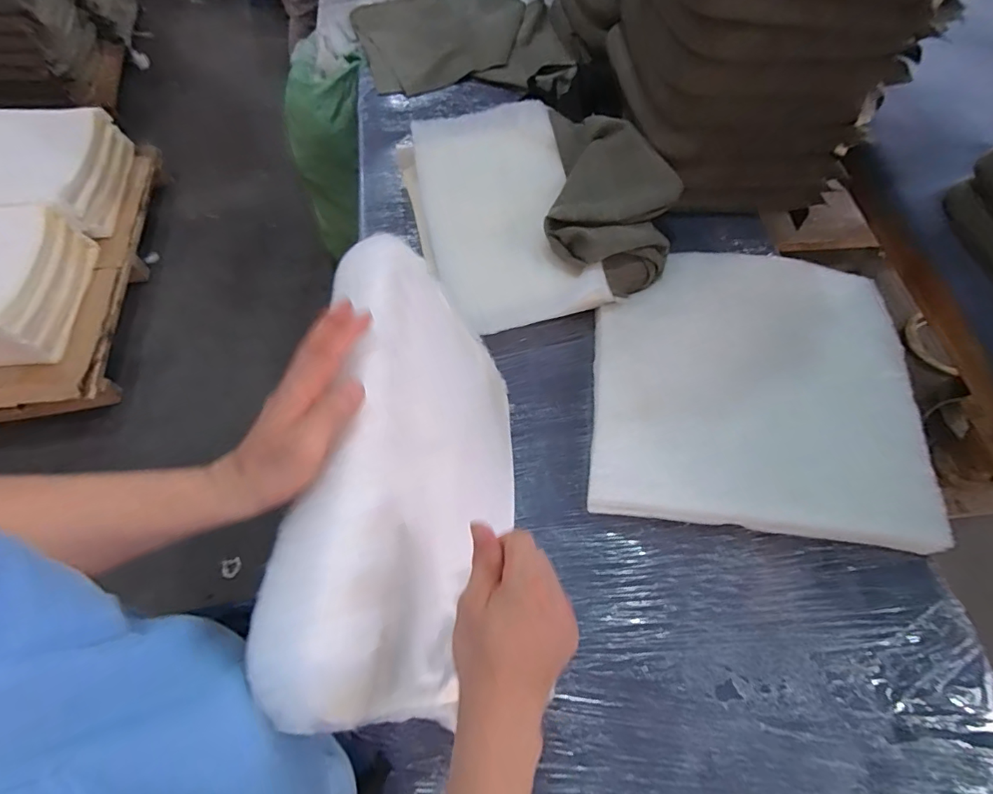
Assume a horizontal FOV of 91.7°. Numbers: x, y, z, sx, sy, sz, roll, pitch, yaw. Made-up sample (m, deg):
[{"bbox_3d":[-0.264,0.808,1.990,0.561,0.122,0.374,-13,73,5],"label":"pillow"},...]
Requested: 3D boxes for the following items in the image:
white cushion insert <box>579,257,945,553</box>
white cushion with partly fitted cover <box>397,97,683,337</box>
[{"bbox_3d":[0.443,-0.023,0.840,0.526,0.083,0.502,8,64,1],"label":"white cushion insert"},{"bbox_3d":[0.074,-0.398,0.973,0.468,0.145,0.544,-17,66,-11],"label":"white cushion with partly fitted cover"}]

